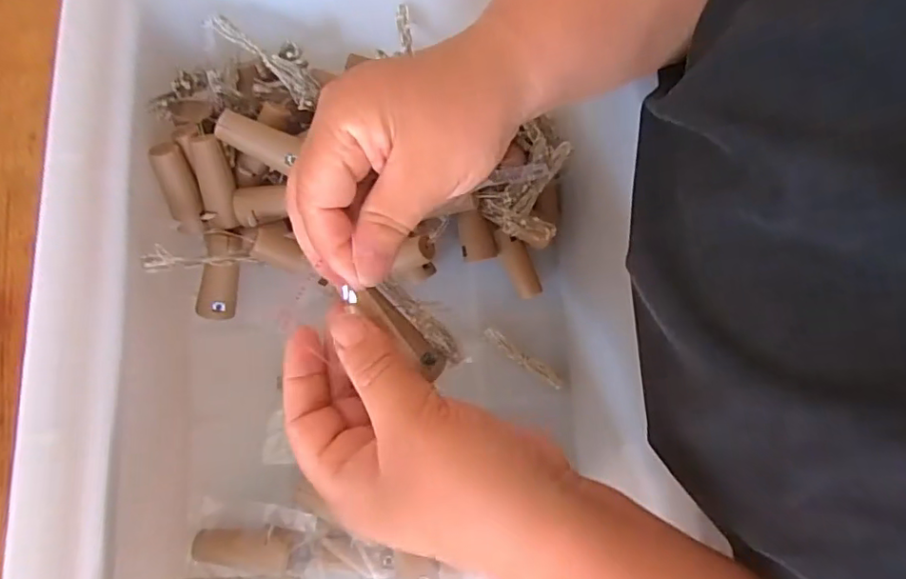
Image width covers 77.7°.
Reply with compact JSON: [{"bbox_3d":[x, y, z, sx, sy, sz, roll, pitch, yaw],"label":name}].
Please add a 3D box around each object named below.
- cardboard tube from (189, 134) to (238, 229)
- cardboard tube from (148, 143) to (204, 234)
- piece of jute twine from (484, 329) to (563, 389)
[{"bbox_3d":[-0.130,-0.059,0.310,0.017,0.013,0.050,-5,111,-2],"label":"cardboard tube"},{"bbox_3d":[-0.152,-0.055,0.314,0.018,0.015,0.049,-7,121,-2],"label":"cardboard tube"},{"bbox_3d":[0.045,0.044,0.359,0.058,0.007,0.009,34,80,5],"label":"piece of jute twine"}]

